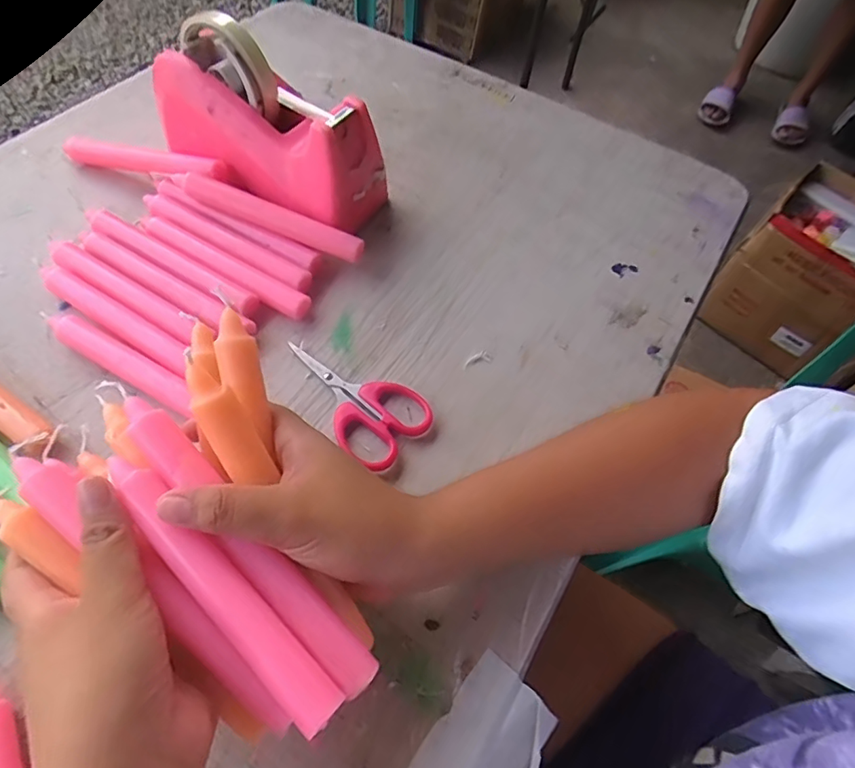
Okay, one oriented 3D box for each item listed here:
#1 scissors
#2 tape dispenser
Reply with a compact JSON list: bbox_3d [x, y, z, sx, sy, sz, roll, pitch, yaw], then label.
[{"bbox_3d":[-0.053,0.007,0.353,0.110,0.009,0.058,36,62,17],"label":"scissors"},{"bbox_3d":[-0.124,-0.199,0.413,0.185,0.111,0.074,29,60,13],"label":"tape dispenser"}]

